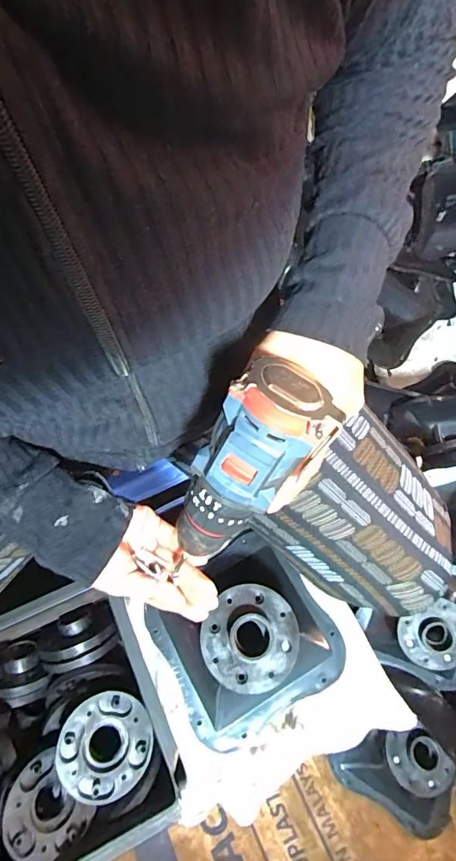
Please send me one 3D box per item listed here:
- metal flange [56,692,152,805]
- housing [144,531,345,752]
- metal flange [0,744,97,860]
[{"bbox_3d":[-0.134,0.337,0.482,0.095,0.036,0.095,8,66,-19],"label":"metal flange"},{"bbox_3d":[0.021,0.220,0.469,0.175,0.090,0.168,-27,71,-13],"label":"housing"},{"bbox_3d":[-0.195,0.390,0.460,0.094,0.037,0.074,57,43,-7],"label":"metal flange"}]

